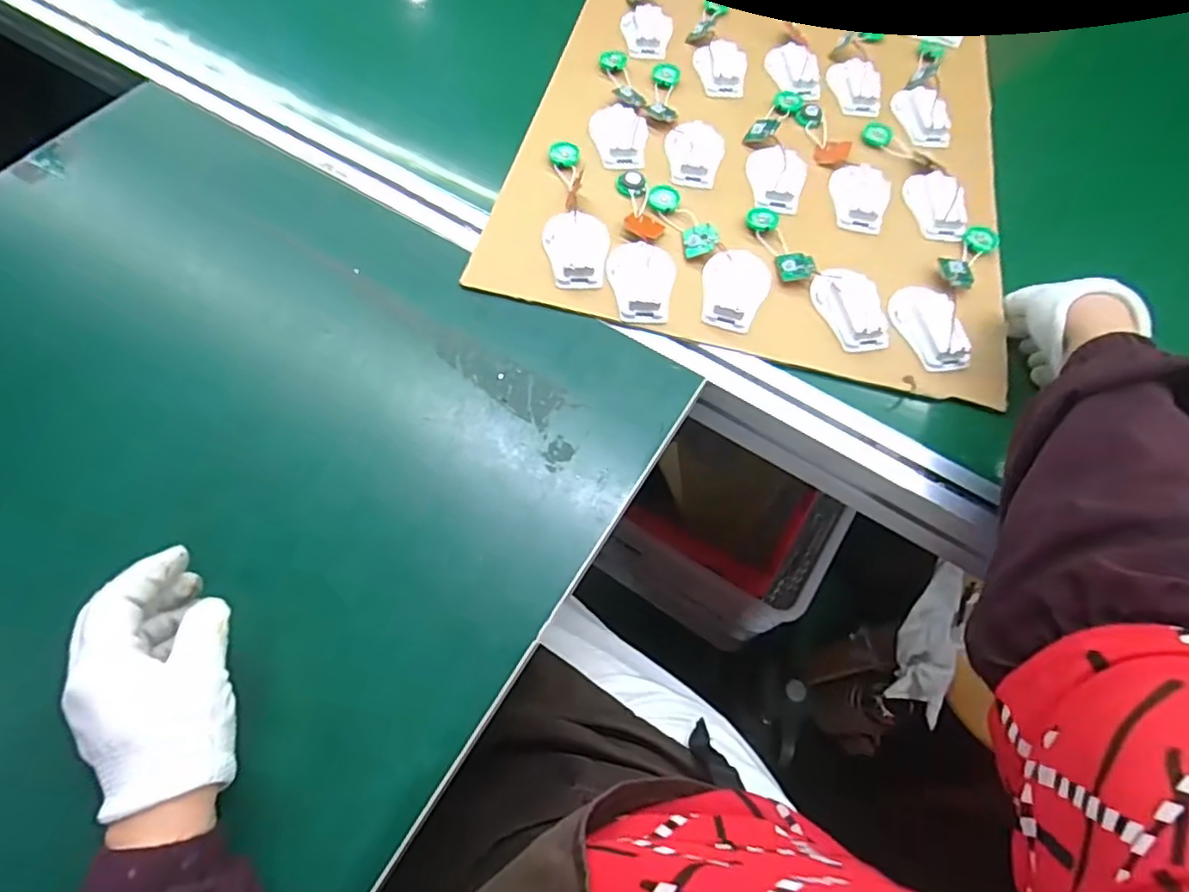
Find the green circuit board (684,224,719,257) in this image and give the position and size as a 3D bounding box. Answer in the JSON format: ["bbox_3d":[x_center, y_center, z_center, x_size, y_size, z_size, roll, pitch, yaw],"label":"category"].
[{"bbox_3d":[0.090,-0.174,0.520,0.029,0.005,0.033,1,65,-3],"label":"green circuit board"}]

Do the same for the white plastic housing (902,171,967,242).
[{"bbox_3d":[0.308,-0.219,0.552,0.041,0.015,0.078,-3,65,-5],"label":"white plastic housing"}]

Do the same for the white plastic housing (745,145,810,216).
[{"bbox_3d":[0.163,-0.242,0.552,0.054,0.019,0.068,18,65,4],"label":"white plastic housing"}]

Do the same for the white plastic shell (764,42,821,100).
[{"bbox_3d":[0.198,-0.372,0.613,0.046,0.017,0.069,-10,66,-9],"label":"white plastic shell"}]

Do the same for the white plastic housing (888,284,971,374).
[{"bbox_3d":[0.269,-0.098,0.492,0.046,0.014,0.076,-7,65,-7],"label":"white plastic housing"}]

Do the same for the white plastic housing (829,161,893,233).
[{"bbox_3d":[0.239,-0.226,0.556,0.053,0.012,0.071,21,65,6],"label":"white plastic housing"}]

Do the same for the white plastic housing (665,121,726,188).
[{"bbox_3d":[0.090,-0.266,0.555,0.052,0.020,0.061,13,64,2],"label":"white plastic housing"}]

